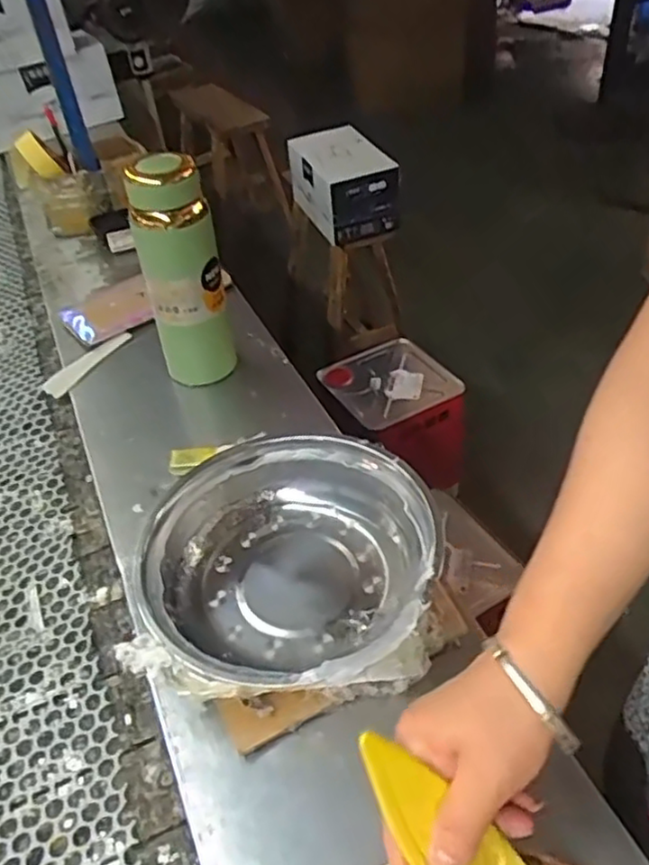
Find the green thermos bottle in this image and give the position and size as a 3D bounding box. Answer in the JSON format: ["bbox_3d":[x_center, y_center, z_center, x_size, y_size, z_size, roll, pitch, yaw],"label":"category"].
[{"bbox_3d":[-0.140,-0.147,0.692,0.072,0.242,0.071,-8,48,-8],"label":"green thermos bottle"}]

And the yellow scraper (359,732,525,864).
[{"bbox_3d":[0.061,0.199,0.334,0.044,0.011,0.130,-38,96,-30],"label":"yellow scraper"}]

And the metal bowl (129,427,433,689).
[{"bbox_3d":[-0.028,0.095,0.513,0.203,0.075,0.210,0,47,0],"label":"metal bowl"}]

